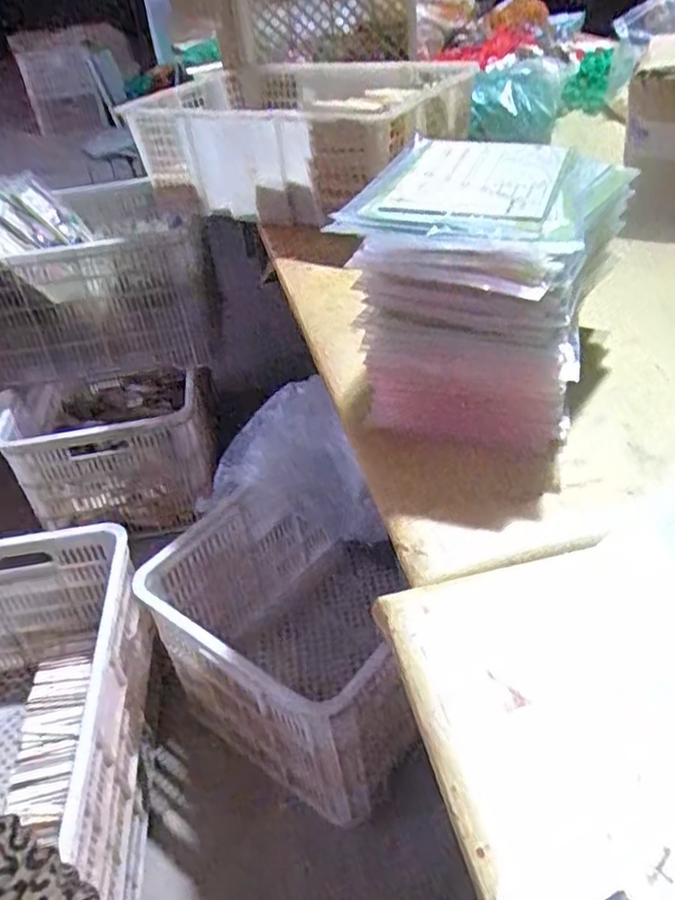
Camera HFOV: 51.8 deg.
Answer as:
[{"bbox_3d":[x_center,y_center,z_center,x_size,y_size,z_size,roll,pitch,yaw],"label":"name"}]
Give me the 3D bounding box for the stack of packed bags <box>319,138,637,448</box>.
[{"bbox_3d":[0.130,-0.152,0.626,0.191,0.171,0.217,11,40,21],"label":"stack of packed bags"}]

